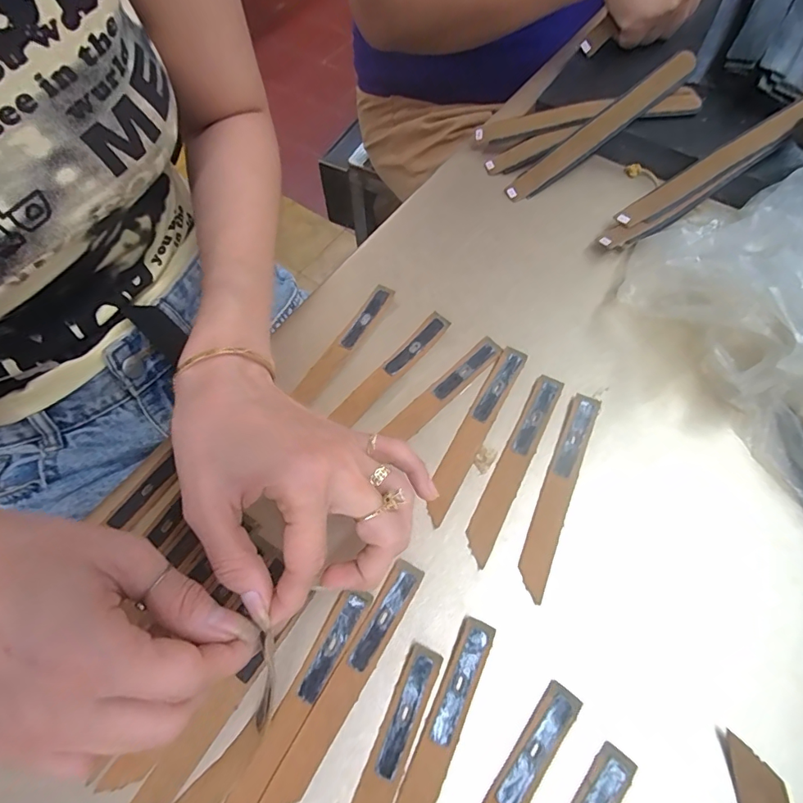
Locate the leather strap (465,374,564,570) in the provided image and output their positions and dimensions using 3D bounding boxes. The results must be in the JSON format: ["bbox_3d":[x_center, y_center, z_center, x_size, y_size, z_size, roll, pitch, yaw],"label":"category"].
[{"bbox_3d":[0.068,0.037,0.280,0.018,0.004,0.122,25,71,14],"label":"leather strap"}]

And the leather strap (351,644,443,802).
[{"bbox_3d":[-0.012,0.179,0.212,0.017,0.004,0.124,21,67,11],"label":"leather strap"}]

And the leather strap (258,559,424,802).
[{"bbox_3d":[-0.027,0.140,0.232,0.018,0.004,0.123,28,68,14],"label":"leather strap"}]

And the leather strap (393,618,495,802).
[{"bbox_3d":[0.014,0.167,0.217,0.017,0.004,0.124,23,67,12],"label":"leather strap"}]

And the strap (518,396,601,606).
[{"bbox_3d":[0.093,0.051,0.271,0.018,0.005,0.124,21,67,11],"label":"strap"}]

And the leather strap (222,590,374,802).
[{"bbox_3d":[-0.053,0.152,0.226,0.016,0.006,0.123,26,68,13],"label":"leather strap"}]

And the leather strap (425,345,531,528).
[{"bbox_3d":[0.045,0.017,0.290,0.018,0.004,0.124,24,71,22],"label":"leather strap"}]

